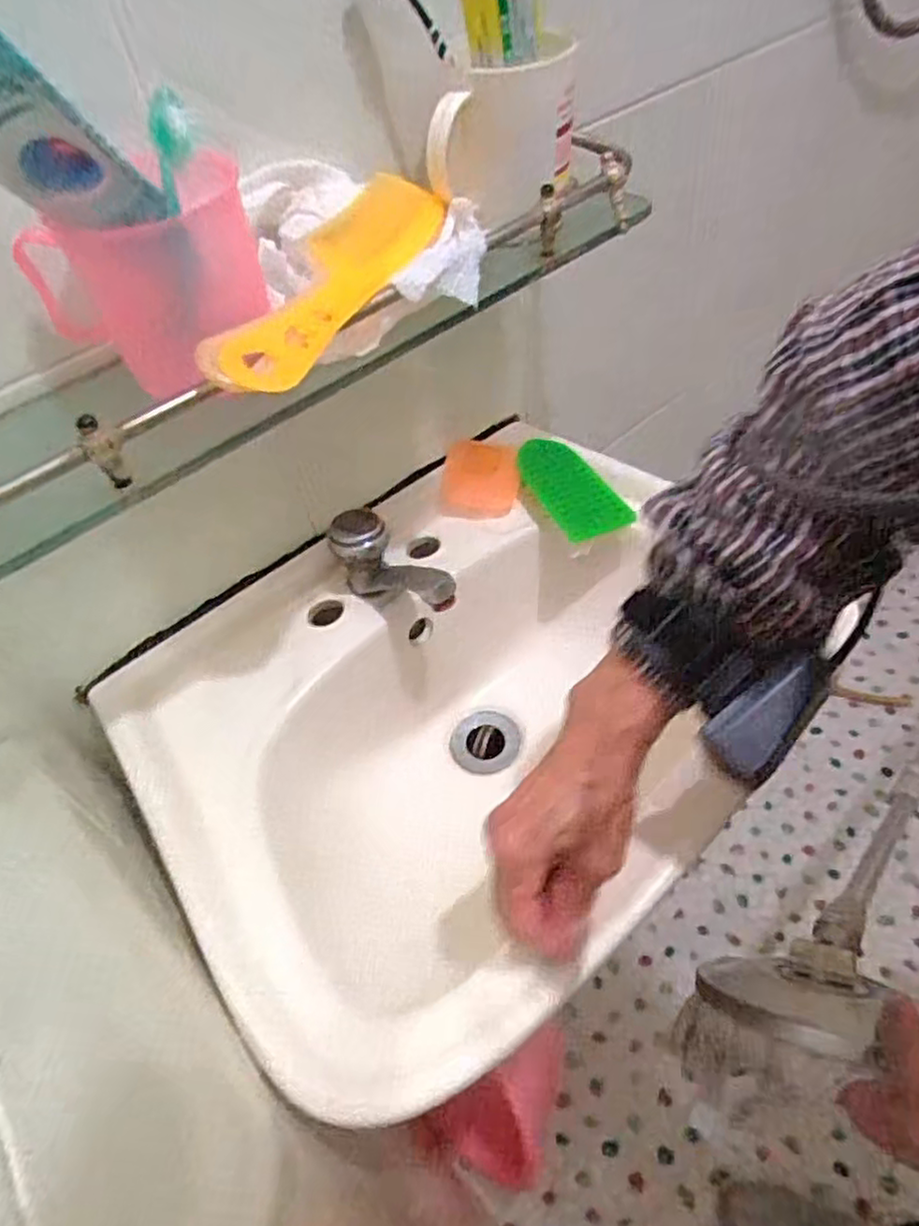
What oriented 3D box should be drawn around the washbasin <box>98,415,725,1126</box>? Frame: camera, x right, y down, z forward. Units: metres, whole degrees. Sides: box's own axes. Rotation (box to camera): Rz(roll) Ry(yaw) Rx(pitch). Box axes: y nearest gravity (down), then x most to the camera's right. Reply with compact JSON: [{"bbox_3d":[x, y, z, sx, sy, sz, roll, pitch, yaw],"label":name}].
[{"bbox_3d":[0.019,0.076,0.536,0.484,0.154,0.372,-40,54,-23],"label":"washbasin"}]

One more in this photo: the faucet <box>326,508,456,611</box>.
[{"bbox_3d":[-0.046,-0.027,0.520,0.046,0.059,0.119,-39,54,-23],"label":"faucet"}]

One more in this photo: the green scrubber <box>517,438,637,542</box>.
[{"bbox_3d":[0.092,-0.109,0.591,0.057,0.012,0.133,-24,50,-4],"label":"green scrubber"}]

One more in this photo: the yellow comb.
[{"bbox_3d":[-0.063,-0.185,0.372,0.044,0.011,0.208,30,55,-7],"label":"yellow comb"}]

